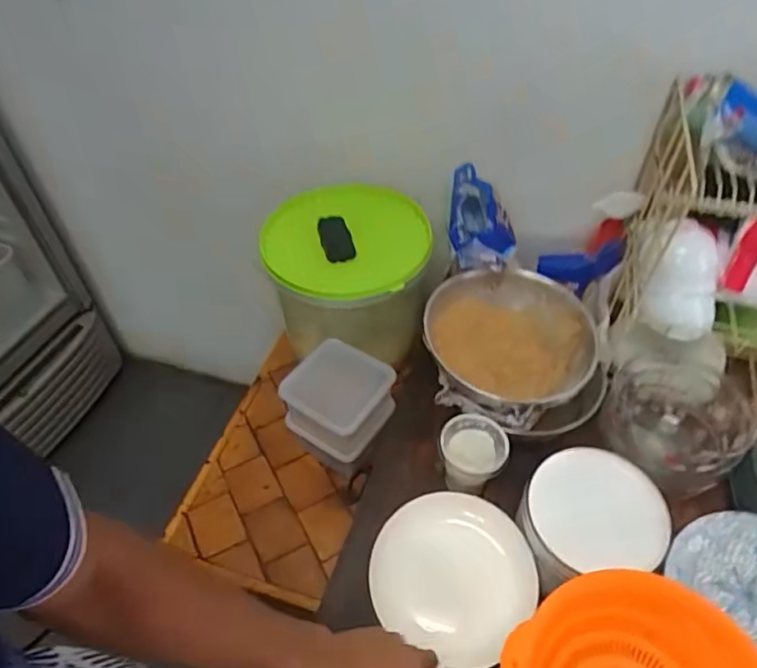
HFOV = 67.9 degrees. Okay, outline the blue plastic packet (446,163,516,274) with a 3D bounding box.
[{"bbox_3d":[0.168,-0.188,0.908,0.106,0.087,0.167,7,49,7],"label":"blue plastic packet"}]

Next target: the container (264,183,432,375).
[{"bbox_3d":[-0.052,-0.094,1.034,0.266,0.260,0.269,4,49,5],"label":"container"}]

